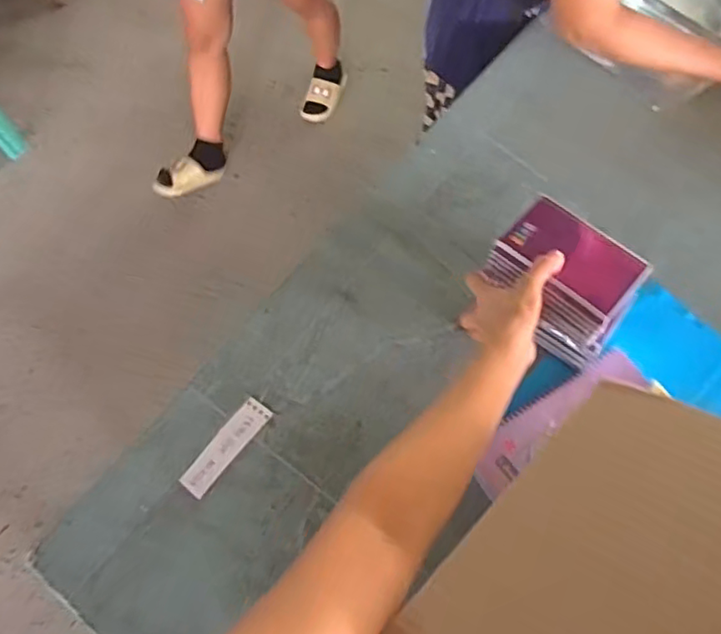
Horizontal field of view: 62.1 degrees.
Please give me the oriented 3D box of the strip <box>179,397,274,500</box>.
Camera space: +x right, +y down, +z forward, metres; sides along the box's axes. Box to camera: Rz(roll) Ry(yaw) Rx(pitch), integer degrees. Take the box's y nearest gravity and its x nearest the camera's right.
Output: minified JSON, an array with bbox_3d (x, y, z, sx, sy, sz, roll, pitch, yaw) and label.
[{"bbox_3d":[-0.141,0.136,0.632,0.033,0.004,0.112,36,73,14],"label":"strip"}]

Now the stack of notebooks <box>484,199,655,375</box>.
[{"bbox_3d":[0.216,-0.037,0.638,0.143,0.088,0.104,41,72,20],"label":"stack of notebooks"}]

